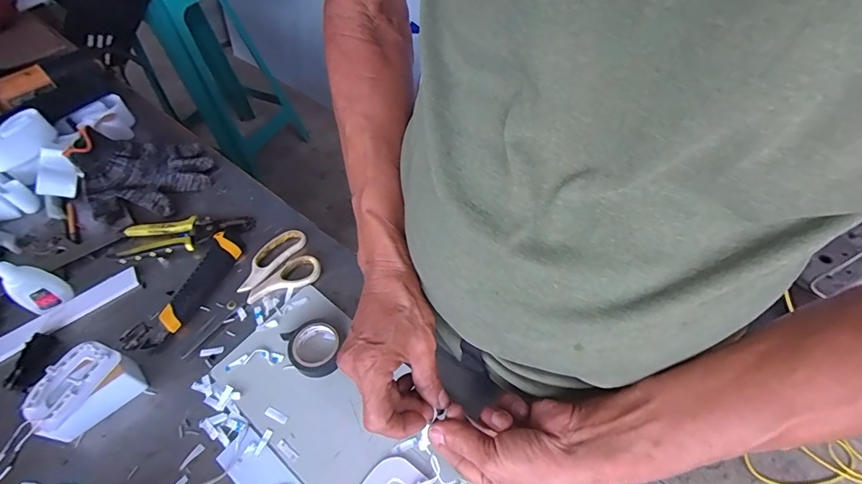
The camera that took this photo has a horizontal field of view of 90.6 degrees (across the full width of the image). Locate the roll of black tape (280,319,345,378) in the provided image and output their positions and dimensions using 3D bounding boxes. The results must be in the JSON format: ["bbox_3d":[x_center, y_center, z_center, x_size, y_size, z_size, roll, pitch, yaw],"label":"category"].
[{"bbox_3d":[-0.120,0.109,0.446,0.056,0.017,0.061,-3,55,4],"label":"roll of black tape"}]

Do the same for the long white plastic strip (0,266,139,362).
[{"bbox_3d":[-0.477,0.113,0.491,0.268,0.011,0.034,-34,59,-17],"label":"long white plastic strip"}]

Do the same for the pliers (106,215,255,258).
[{"bbox_3d":[-0.327,-0.013,0.564,0.167,0.018,0.055,-15,55,-5],"label":"pliers"}]

